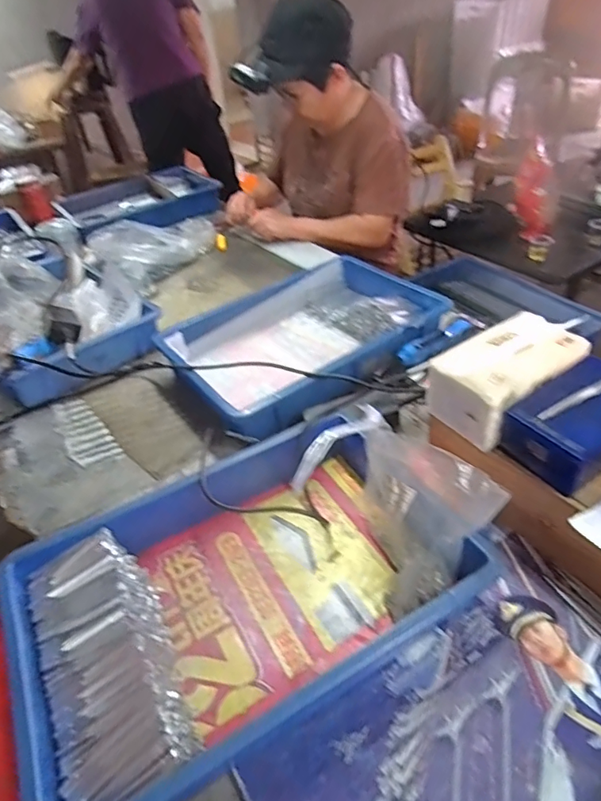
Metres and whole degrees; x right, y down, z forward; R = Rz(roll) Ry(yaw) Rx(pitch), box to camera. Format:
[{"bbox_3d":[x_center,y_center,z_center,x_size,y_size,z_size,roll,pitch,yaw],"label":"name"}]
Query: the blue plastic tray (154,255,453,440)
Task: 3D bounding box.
[{"bbox_3d":[0.019,-0.098,0.863,0.441,0.078,0.342,-30,45,-25],"label":"blue plastic tray"}]

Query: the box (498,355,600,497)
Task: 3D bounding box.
[{"bbox_3d":[0.295,0.022,0.533,0.140,0.070,0.092,-26,43,-21],"label":"box"}]

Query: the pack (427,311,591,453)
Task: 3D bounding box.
[{"bbox_3d":[0.236,-0.031,0.586,0.158,0.085,0.096,-27,44,-22],"label":"pack"}]

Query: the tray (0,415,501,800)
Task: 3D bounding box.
[{"bbox_3d":[-0.062,0.191,0.524,0.418,0.075,0.285,-24,43,-20],"label":"tray"}]

